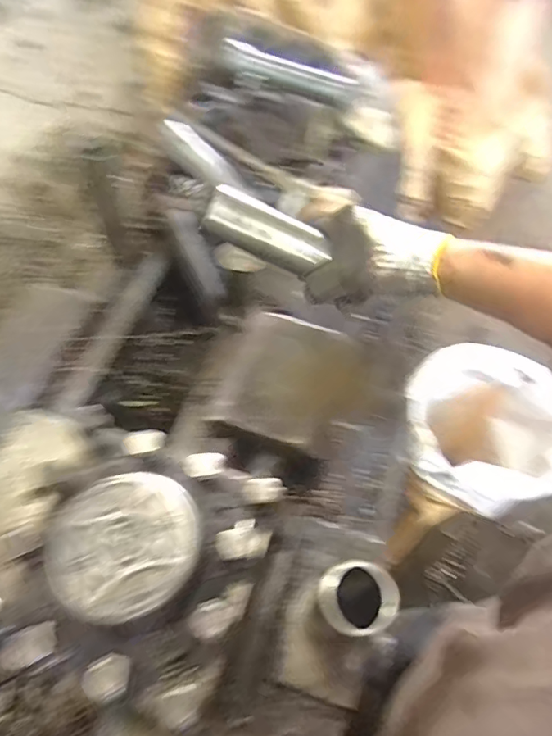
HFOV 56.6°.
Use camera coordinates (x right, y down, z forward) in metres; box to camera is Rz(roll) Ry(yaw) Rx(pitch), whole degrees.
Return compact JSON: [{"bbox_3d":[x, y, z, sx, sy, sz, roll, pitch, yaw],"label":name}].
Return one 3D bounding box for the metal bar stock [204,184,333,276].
[{"bbox_3d":[-0.008,-0.119,0.450,0.106,0.029,0.038,24,59,-15],"label":"metal bar stock"}]

